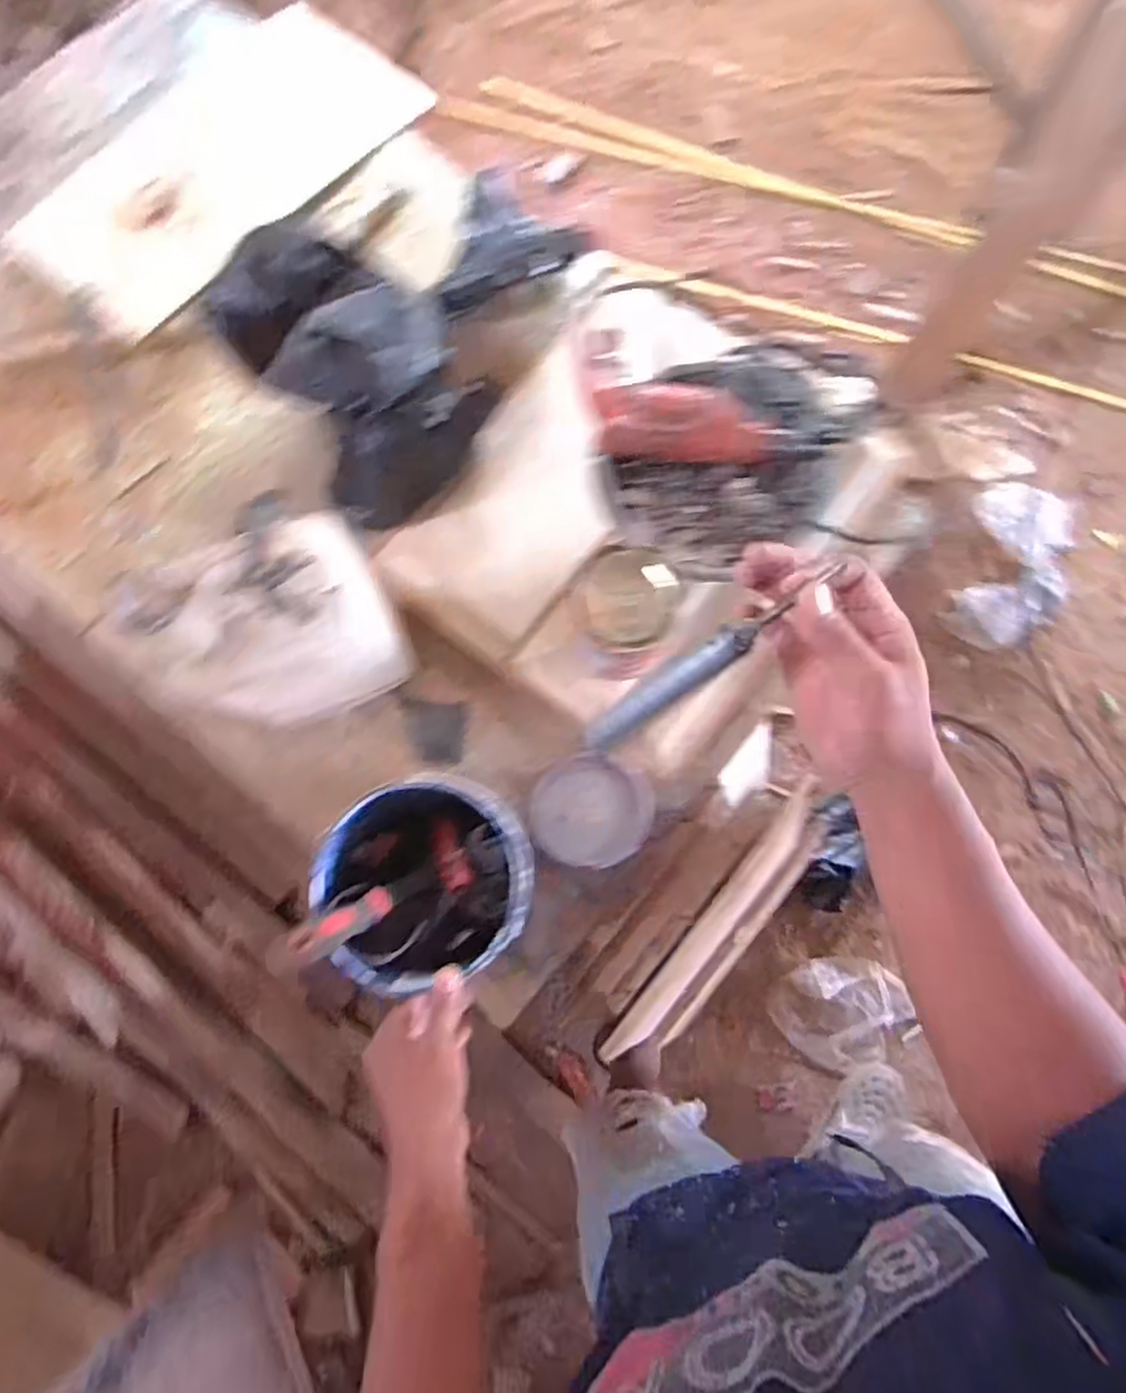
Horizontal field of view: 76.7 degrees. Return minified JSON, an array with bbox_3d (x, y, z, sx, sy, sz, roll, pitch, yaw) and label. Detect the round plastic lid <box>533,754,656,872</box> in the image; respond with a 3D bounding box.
[{"bbox_3d":[0.026,0.105,0.659,0.108,0.014,0.099,0,78,-1],"label":"round plastic lid"}]

